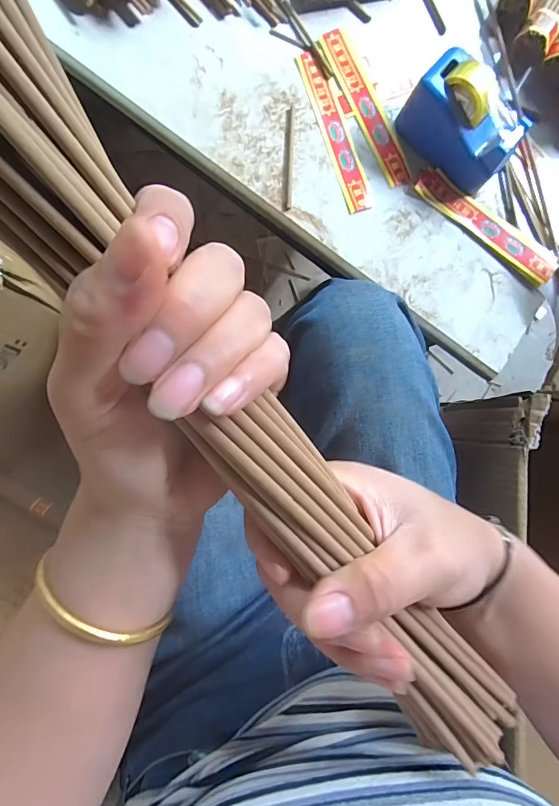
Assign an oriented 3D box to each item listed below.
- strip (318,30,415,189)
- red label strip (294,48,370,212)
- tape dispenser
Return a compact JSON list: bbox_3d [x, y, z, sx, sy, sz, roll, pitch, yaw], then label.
[{"bbox_3d":[0.081,-0.270,0.376,0.027,0.004,0.149,-28,92,-8],"label":"strip"},{"bbox_3d":[0.051,-0.245,0.373,0.025,0.004,0.148,-19,90,-9],"label":"red label strip"},{"bbox_3d":[0.159,-0.241,0.355,0.099,0.058,0.055,45,84,-3],"label":"tape dispenser"}]

